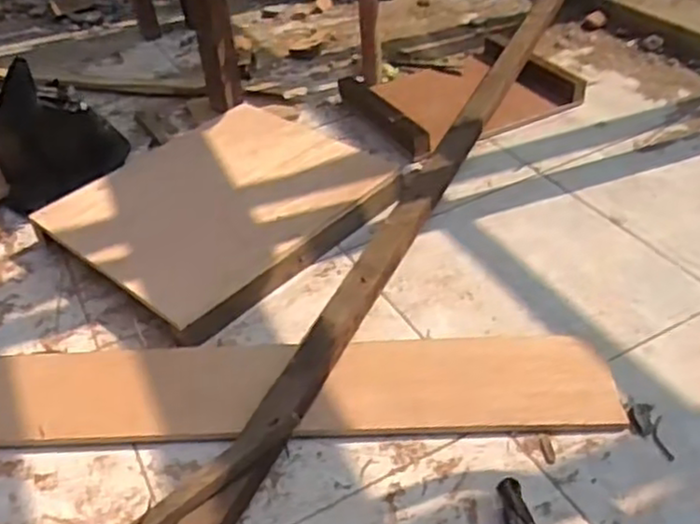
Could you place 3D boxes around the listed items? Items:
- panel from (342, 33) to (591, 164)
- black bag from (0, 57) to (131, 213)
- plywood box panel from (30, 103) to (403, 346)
[{"bbox_3d":[0.229,-0.360,1.505,0.443,0.062,0.364,-22,43,-19],"label":"panel"},{"bbox_3d":[-0.522,-0.221,1.276,0.226,0.210,0.144,-19,41,-15],"label":"black bag"},{"bbox_3d":[-0.208,-0.104,1.235,0.418,0.060,0.508,28,50,32],"label":"plywood box panel"}]

